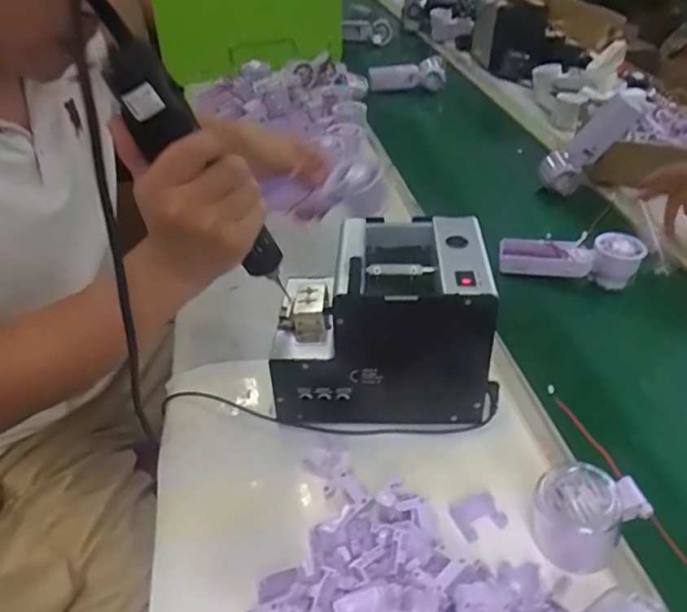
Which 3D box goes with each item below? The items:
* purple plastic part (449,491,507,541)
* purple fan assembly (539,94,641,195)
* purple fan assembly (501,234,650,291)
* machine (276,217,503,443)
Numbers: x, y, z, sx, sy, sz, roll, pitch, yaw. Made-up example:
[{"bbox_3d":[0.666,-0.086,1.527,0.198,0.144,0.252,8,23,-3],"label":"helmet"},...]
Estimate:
[{"bbox_3d":[0.103,0.161,0.458,0.038,0.015,0.026,-13,40,-18],"label":"purple plastic part"},{"bbox_3d":[0.374,-0.243,0.910,0.061,0.160,0.064,35,39,-8],"label":"purple fan assembly"},{"bbox_3d":[0.279,-0.057,0.743,0.172,0.058,0.054,5,38,4],"label":"purple fan assembly"},{"bbox_3d":[0.036,0.016,0.543,0.190,0.154,0.135,1,38,0],"label":"machine"}]

